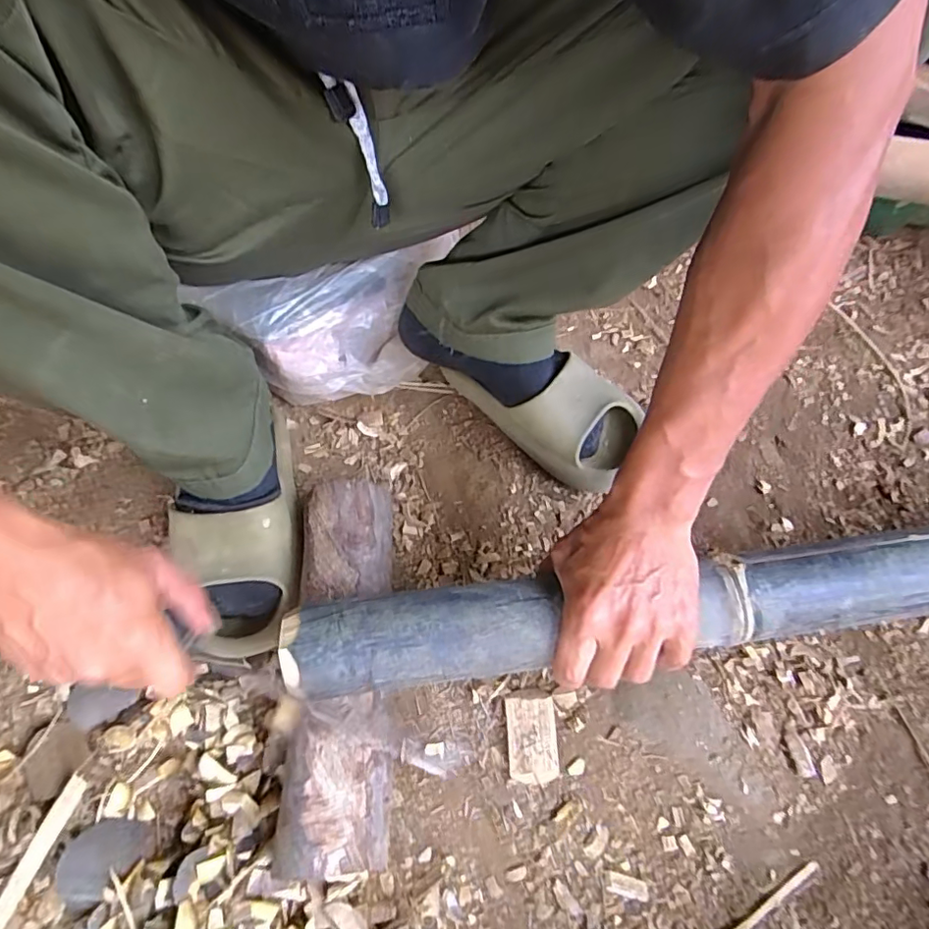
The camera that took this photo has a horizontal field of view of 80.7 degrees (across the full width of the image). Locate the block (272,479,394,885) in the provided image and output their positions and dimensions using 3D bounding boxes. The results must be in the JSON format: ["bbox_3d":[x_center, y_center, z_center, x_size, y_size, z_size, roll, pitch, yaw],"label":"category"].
[{"bbox_3d":[-0.092,0.142,0.416,0.071,0.059,0.271,-5,60,2],"label":"block"}]

